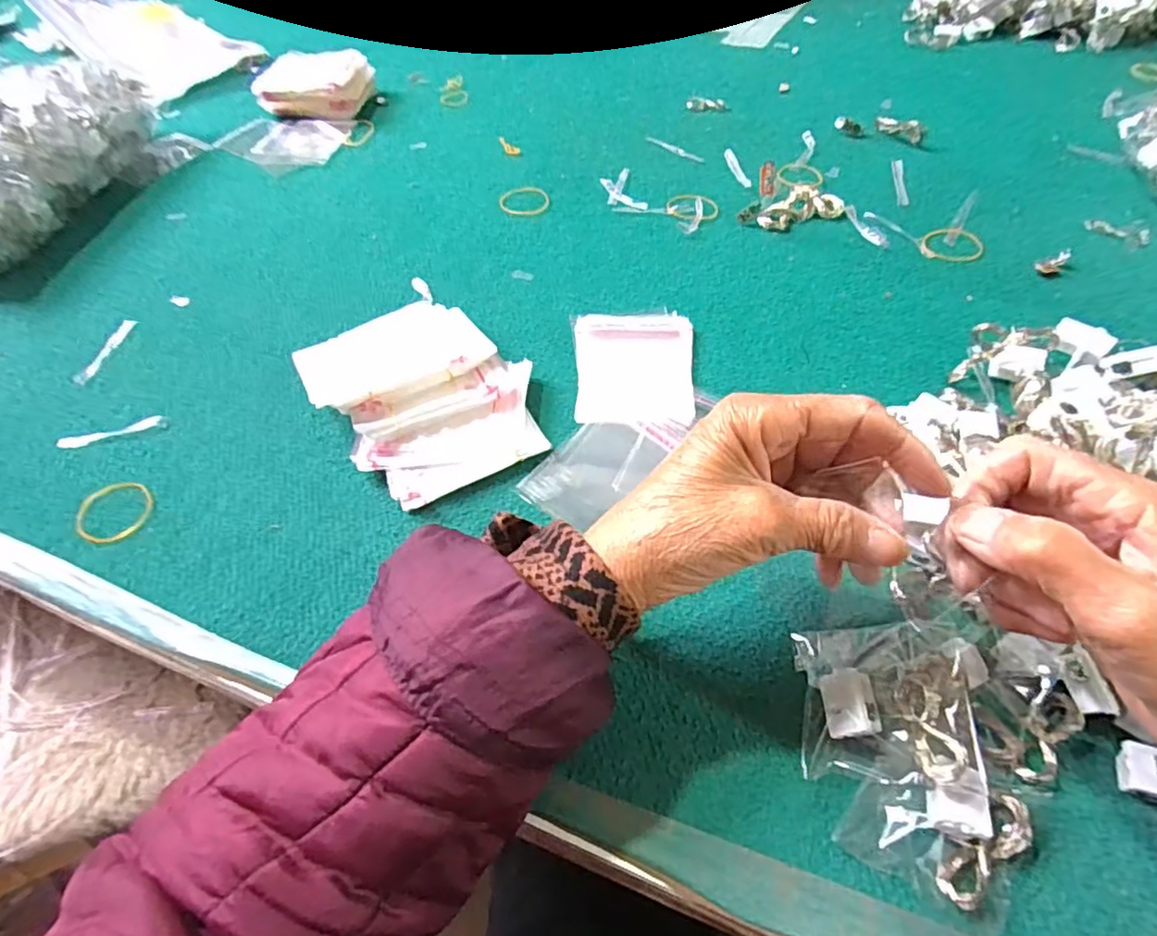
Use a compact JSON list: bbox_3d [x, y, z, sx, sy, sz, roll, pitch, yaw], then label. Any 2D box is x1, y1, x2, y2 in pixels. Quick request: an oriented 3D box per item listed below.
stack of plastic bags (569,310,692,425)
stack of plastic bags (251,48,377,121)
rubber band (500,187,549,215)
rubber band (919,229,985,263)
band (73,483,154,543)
[{"bbox_3d":[0.037,-0.069,0.410,0.078,0.009,0.098,1,55,4],"label":"stack of plastic bags"},{"bbox_3d":[-0.280,-0.418,0.657,0.105,0.043,0.097,16,57,14],"label":"stack of plastic bags"},{"bbox_3d":[-0.049,-0.241,0.543,0.044,0.004,0.045,-2,55,2],"label":"rubber band"},{"bbox_3d":[0.292,-0.176,0.472,0.050,0.004,0.038,1,55,4],"label":"rubber band"},{"bbox_3d":[-0.280,0.026,0.362,0.044,0.006,0.042,-2,55,2],"label":"band"}]

